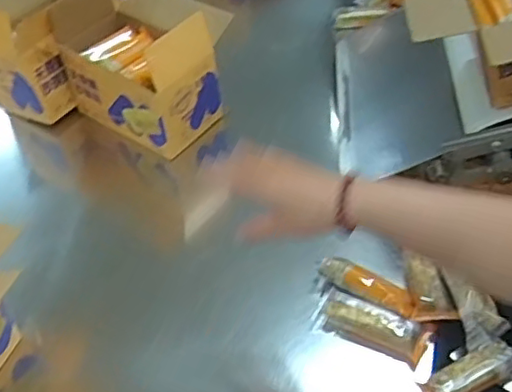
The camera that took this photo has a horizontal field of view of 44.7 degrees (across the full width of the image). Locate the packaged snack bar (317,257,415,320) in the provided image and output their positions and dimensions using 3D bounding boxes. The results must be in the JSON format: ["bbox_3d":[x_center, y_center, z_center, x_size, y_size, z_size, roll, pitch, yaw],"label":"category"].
[{"bbox_3d":[0.135,0.107,0.752,0.126,0.024,0.034,29,53,30],"label":"packaged snack bar"}]

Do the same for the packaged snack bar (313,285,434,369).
[{"bbox_3d":[0.132,0.148,0.727,0.135,0.034,0.049,22,49,25],"label":"packaged snack bar"}]

